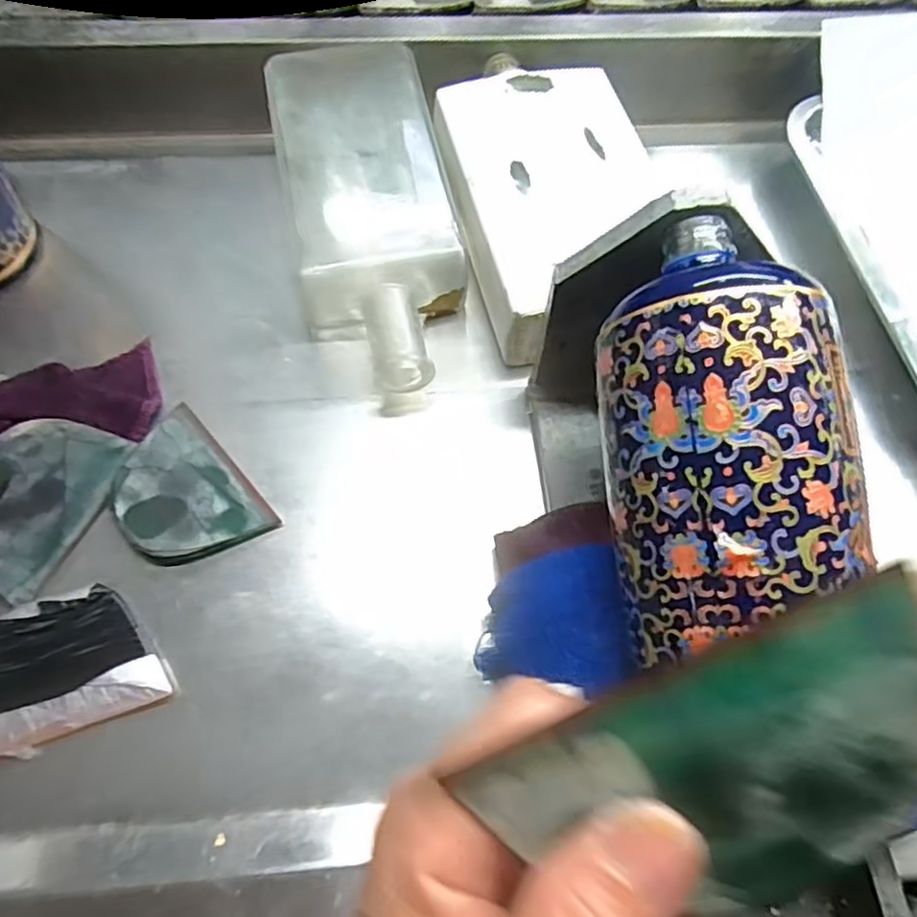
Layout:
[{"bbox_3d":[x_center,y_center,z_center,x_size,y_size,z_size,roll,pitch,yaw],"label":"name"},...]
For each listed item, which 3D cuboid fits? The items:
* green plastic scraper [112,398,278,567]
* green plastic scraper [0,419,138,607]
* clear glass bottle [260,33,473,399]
[{"bbox_3d":[-0.135,0.018,0.333,0.058,0.009,0.080,-38,76,-16],"label":"green plastic scraper"},{"bbox_3d":[-0.199,0.017,0.317,0.053,0.004,0.084,37,68,-25],"label":"green plastic scraper"},{"bbox_3d":[-0.050,-0.141,0.387,0.092,0.044,0.233,-10,70,-7],"label":"clear glass bottle"}]

